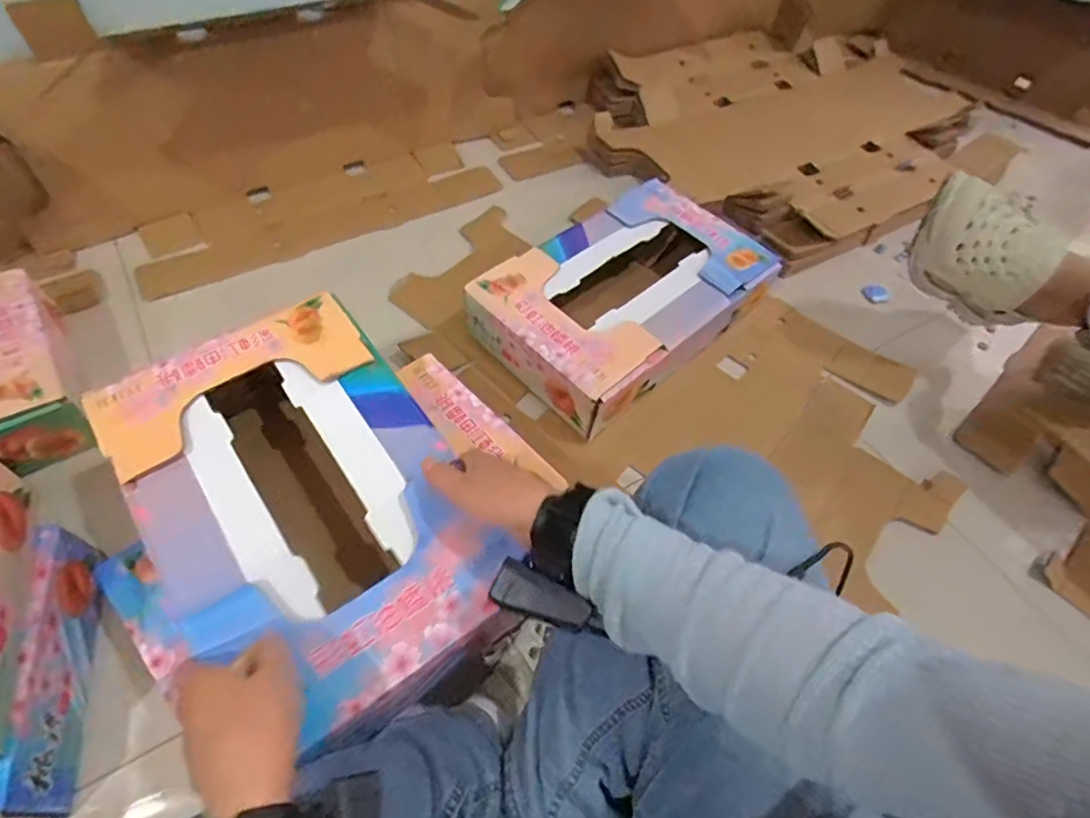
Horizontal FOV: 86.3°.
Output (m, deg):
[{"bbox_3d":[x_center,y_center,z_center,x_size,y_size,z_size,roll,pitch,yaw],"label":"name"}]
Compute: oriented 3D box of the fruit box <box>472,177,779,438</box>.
[{"bbox_3d":[0.113,-0.159,0.847,0.384,0.106,0.253,-35,65,-25],"label":"fruit box"}]

